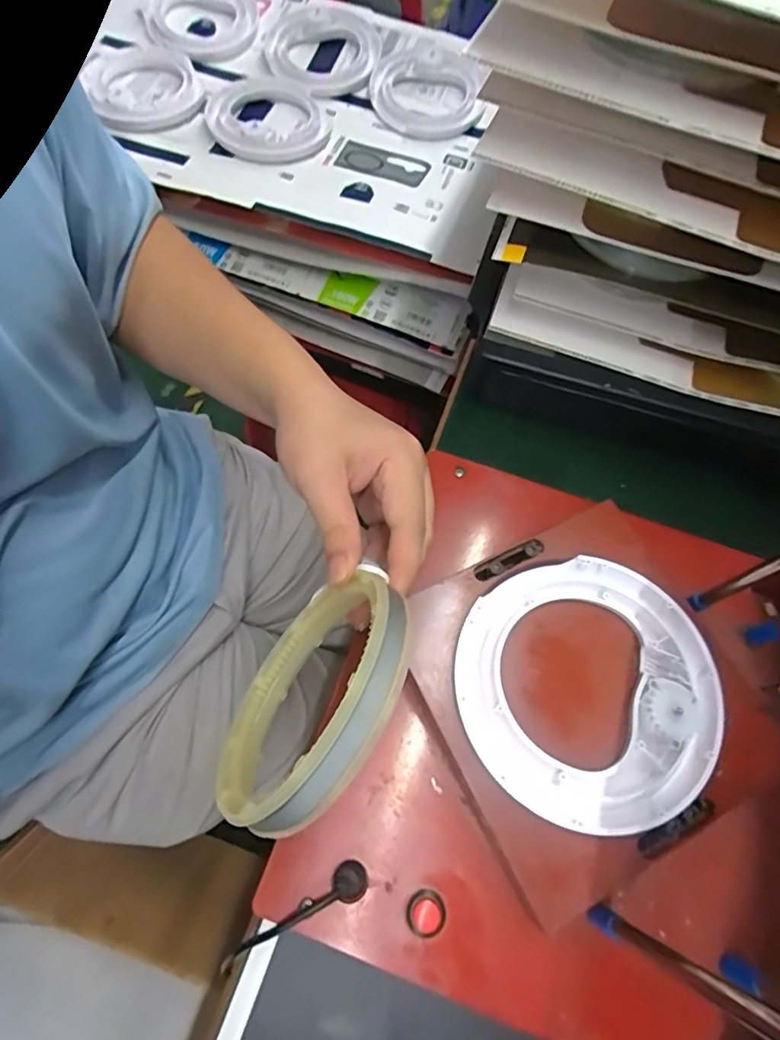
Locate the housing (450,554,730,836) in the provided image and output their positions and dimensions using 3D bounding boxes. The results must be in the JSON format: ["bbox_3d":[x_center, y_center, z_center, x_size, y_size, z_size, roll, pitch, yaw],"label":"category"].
[{"bbox_3d":[0.102,0.083,0.276,0.133,0.013,0.133,1,66,-3],"label":"housing"}]

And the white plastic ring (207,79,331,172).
[{"bbox_3d":[-0.132,-0.440,0.587,0.132,0.022,0.148,12,66,2],"label":"white plastic ring"}]

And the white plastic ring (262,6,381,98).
[{"bbox_3d":[-0.078,-0.549,0.629,0.125,0.018,0.125,0,83,-4],"label":"white plastic ring"}]

